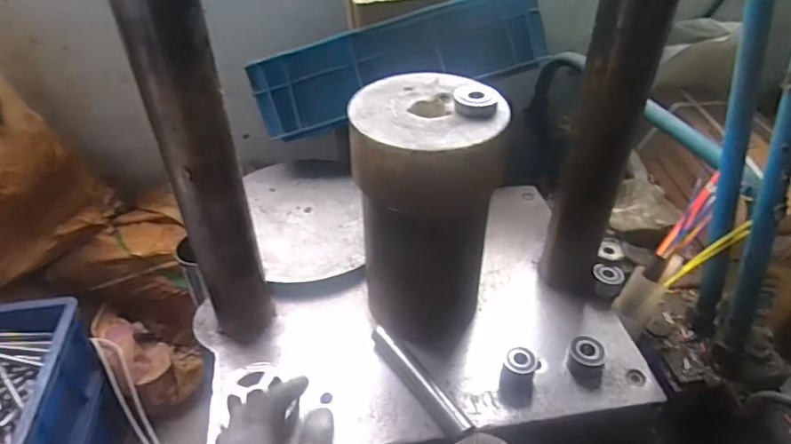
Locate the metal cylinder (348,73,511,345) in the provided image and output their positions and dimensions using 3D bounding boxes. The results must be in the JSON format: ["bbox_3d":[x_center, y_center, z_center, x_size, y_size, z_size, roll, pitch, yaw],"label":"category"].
[{"bbox_3d":[0.030,-0.017,0.557,0.137,0.232,0.155,-1,40,0],"label":"metal cylinder"}]

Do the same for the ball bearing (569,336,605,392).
[{"bbox_3d":[0.202,0.148,0.571,0.039,0.031,0.045,16,42,19],"label":"ball bearing"}]

